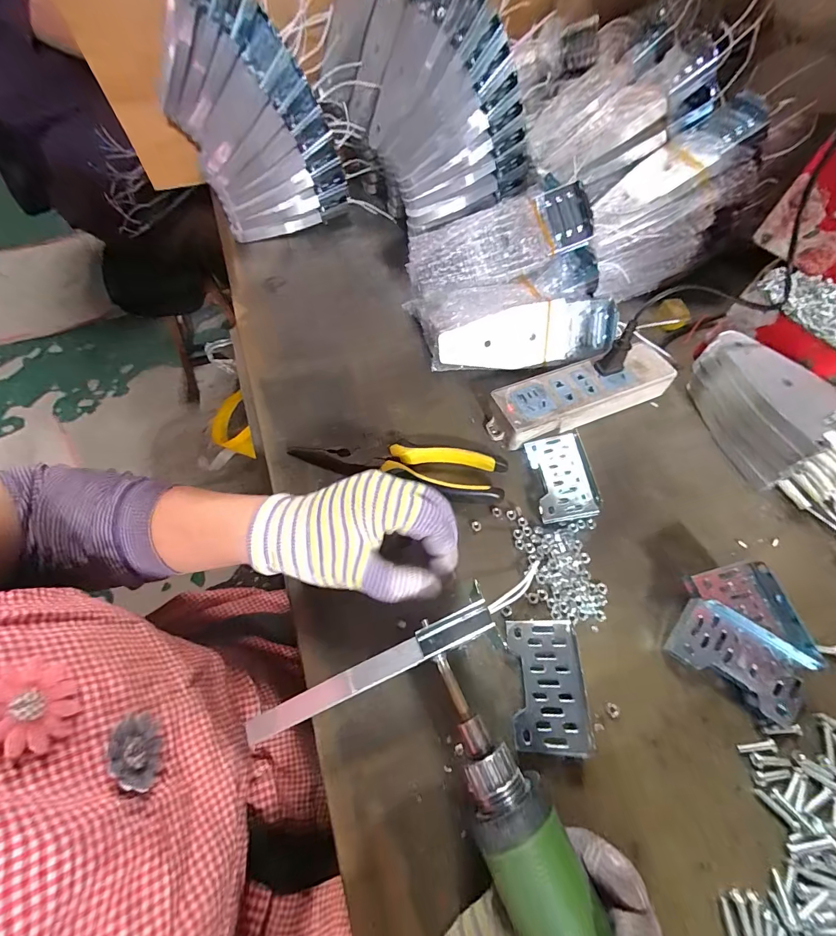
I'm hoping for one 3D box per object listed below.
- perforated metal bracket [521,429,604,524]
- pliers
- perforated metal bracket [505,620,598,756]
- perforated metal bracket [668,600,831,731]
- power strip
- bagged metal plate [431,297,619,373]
[{"bbox_3d":[0.124,0.007,0.340,0.048,0.008,0.076,-14,66,14],"label":"perforated metal bracket"},{"bbox_3d":[-0.020,-0.004,0.352,0.191,0.020,0.042,12,60,6],"label":"pliers"},{"bbox_3d":[0.084,0.144,0.264,0.044,0.026,0.076,2,60,0],"label":"perforated metal bracket"},{"bbox_3d":[0.220,0.129,0.272,0.078,0.015,0.049,33,82,19],"label":"perforated metal bracket"},{"bbox_3d":[0.155,-0.070,0.385,0.180,0.036,0.055,-20,62,-12],"label":"power strip"},{"bbox_3d":[0.110,-0.130,0.403,0.186,0.064,0.012,-11,36,-1],"label":"bagged metal plate"}]

